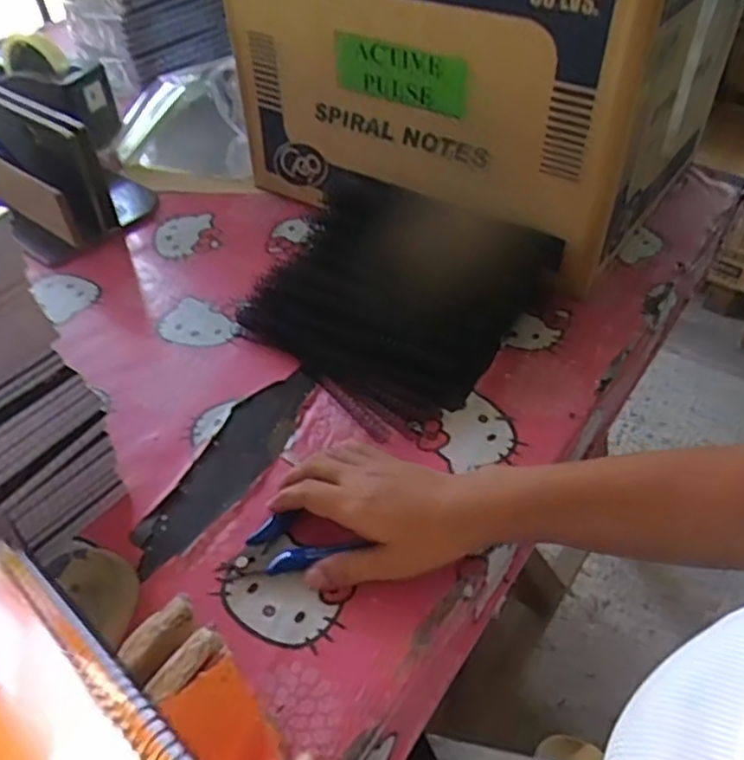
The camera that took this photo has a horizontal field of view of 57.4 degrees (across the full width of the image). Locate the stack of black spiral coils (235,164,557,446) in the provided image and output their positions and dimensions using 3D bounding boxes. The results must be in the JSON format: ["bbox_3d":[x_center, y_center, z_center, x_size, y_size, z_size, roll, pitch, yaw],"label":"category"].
[{"bbox_3d":[0.009,-0.082,0.606,0.233,0.064,0.235,25,51,27],"label":"stack of black spiral coils"}]

